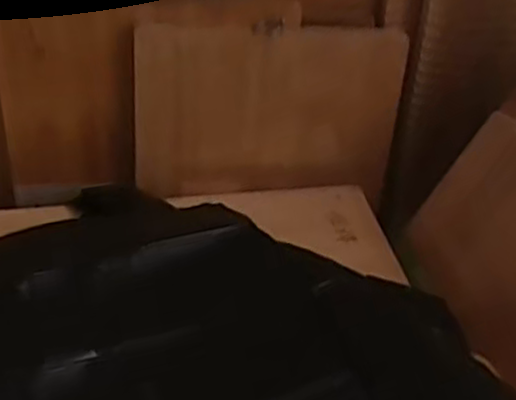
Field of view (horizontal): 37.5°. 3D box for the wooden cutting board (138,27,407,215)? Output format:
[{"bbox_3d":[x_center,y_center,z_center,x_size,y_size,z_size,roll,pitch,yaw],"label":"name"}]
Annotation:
[{"bbox_3d":[0.013,-0.080,0.705,0.245,0.162,0.011,-1,28,-8],"label":"wooden cutting board"}]

